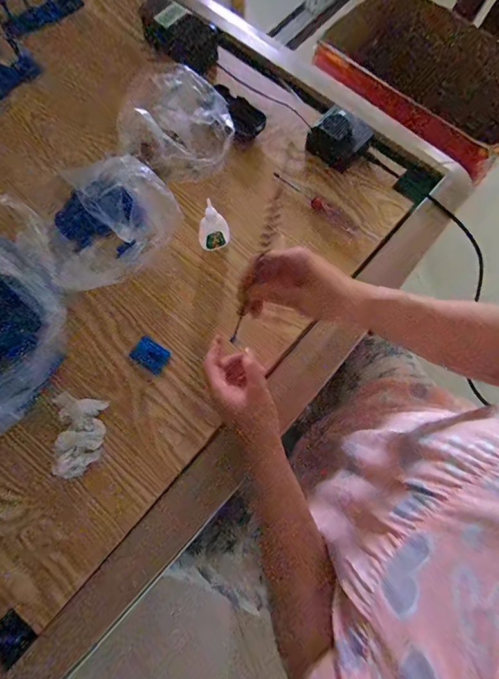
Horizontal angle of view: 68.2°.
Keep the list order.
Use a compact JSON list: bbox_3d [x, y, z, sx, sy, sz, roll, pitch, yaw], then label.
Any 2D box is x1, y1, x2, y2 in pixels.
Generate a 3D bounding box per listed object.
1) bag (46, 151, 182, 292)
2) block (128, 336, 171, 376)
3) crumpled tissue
[{"bbox_3d":[-0.189,-0.153,0.489,0.183,0.074,0.115,-41,79,-11],"label":"bag"},{"bbox_3d":[-0.127,0.020,0.472,0.045,0.006,0.034,34,76,8],"label":"block"},{"bbox_3d":[-0.202,0.113,0.438,0.054,0.017,0.092,0,74,-1],"label":"crumpled tissue"}]

